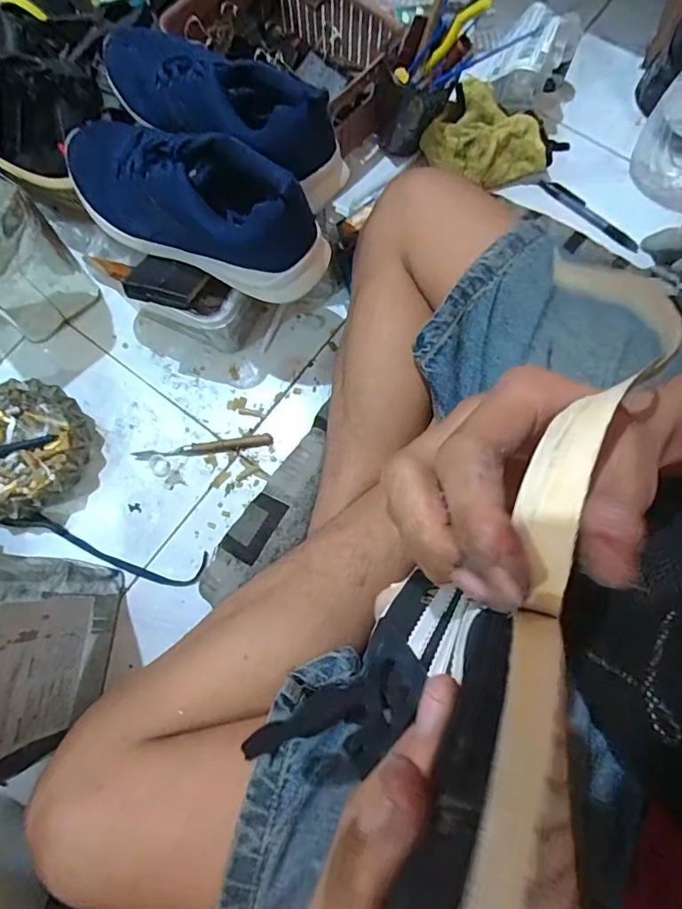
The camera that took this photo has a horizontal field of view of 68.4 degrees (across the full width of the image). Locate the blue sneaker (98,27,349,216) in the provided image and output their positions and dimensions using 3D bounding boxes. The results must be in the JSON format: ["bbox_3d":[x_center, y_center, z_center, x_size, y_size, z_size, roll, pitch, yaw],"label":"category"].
[{"bbox_3d":[-0.124,-0.350,0.488,0.286,0.088,0.106,43,80,11],"label":"blue sneaker"}]

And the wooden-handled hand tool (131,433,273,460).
[{"bbox_3d":[-0.154,-0.008,0.558,0.153,0.010,0.015,-8,76,-1],"label":"wooden-handled hand tool"}]

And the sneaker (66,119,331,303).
[{"bbox_3d":[-0.149,-0.244,0.464,0.292,0.087,0.098,27,78,8],"label":"sneaker"}]

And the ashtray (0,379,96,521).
[{"bbox_3d":[-0.343,-0.004,0.545,0.144,0.043,0.145,0,76,1],"label":"ashtray"}]

